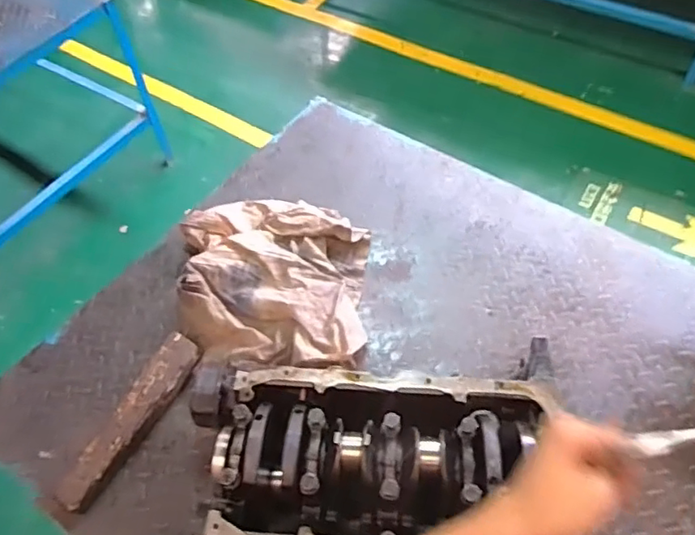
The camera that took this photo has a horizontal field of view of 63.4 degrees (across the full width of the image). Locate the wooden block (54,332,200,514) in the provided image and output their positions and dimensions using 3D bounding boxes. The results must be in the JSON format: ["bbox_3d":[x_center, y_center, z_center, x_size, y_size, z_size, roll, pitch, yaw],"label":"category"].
[{"bbox_3d":[-0.371,0.257,0.967,0.068,0.040,0.324,23,60,18],"label":"wooden block"}]

